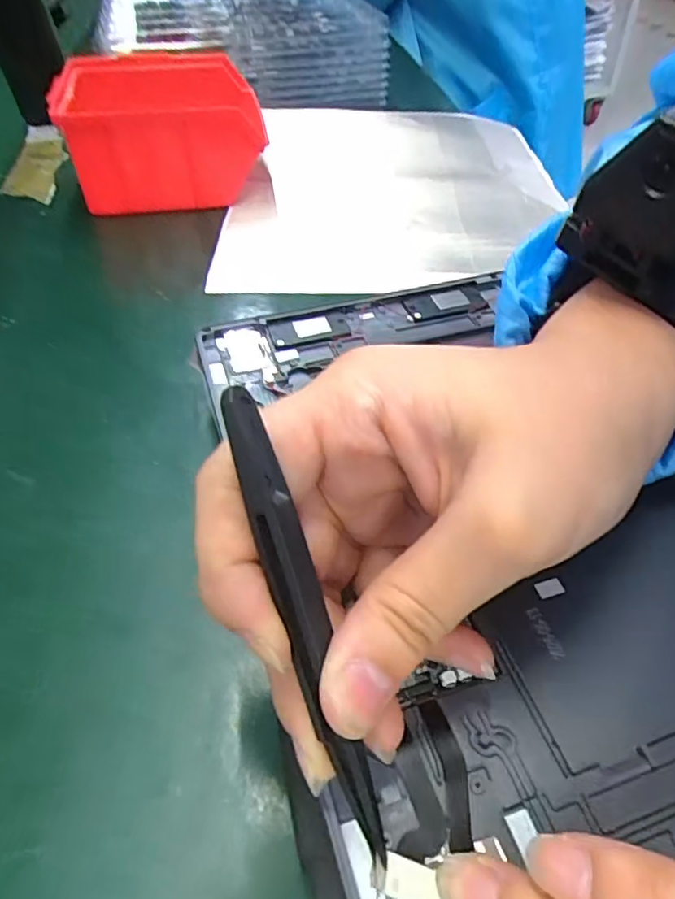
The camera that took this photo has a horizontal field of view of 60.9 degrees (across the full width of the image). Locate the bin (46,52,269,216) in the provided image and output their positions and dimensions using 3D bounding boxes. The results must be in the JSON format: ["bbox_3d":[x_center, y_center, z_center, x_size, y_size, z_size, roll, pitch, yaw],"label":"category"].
[{"bbox_3d":[-0.123,-0.233,0.418,0.131,0.071,0.136,-8,49,-5],"label":"bin"}]

